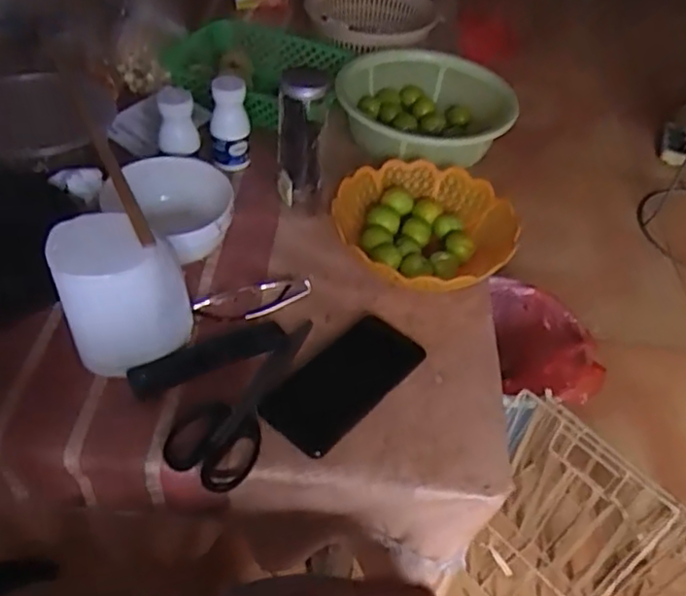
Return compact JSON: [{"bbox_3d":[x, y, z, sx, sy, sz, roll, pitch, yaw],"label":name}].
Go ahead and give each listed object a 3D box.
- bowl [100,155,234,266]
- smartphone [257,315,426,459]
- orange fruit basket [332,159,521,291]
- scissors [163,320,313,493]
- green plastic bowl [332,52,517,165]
[{"bbox_3d":[-0.178,-0.096,0.723,0.139,0.076,0.139,3,47,-4],"label":"bowl"},{"bbox_3d":[0.001,0.077,0.615,0.079,0.008,0.157,35,53,23],"label":"smartphone"},{"bbox_3d":[0.091,-0.076,0.741,0.191,0.054,0.199,-3,48,-9],"label":"orange fruit basket"},{"bbox_3d":[-0.091,0.083,0.600,0.074,0.008,0.190,16,48,8],"label":"scissors"},{"bbox_3d":[0.111,-0.263,0.900,0.219,0.061,0.231,3,47,-4],"label":"green plastic bowl"}]

